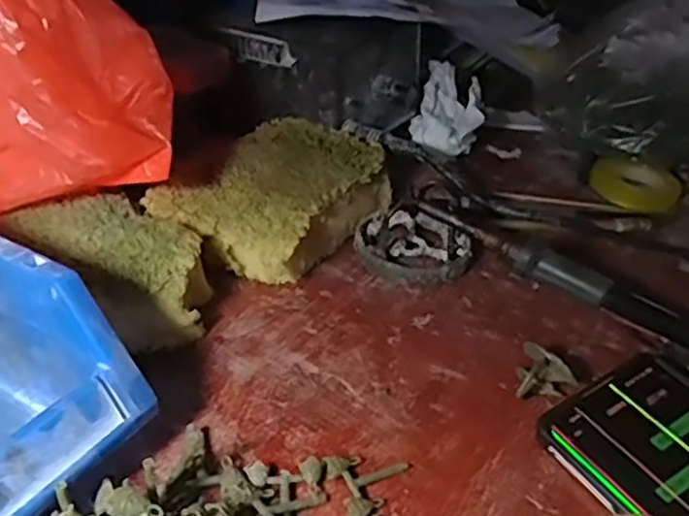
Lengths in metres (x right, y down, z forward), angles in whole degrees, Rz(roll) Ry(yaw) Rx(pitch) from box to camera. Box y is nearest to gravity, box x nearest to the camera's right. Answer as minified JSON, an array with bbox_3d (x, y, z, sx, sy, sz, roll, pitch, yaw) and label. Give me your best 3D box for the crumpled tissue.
[{"bbox_3d":[0.077,-0.110,0.554,0.051,0.047,0.088,6,36,1],"label":"crumpled tissue"}]

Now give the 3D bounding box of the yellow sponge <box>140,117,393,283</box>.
[{"bbox_3d":[-0.039,-0.038,0.447,0.092,0.042,0.135,23,40,24],"label":"yellow sponge"}]

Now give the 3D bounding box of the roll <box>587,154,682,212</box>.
[{"bbox_3d":[0.209,-0.052,0.524,0.062,0.018,0.062,3,36,-2],"label":"roll"}]

